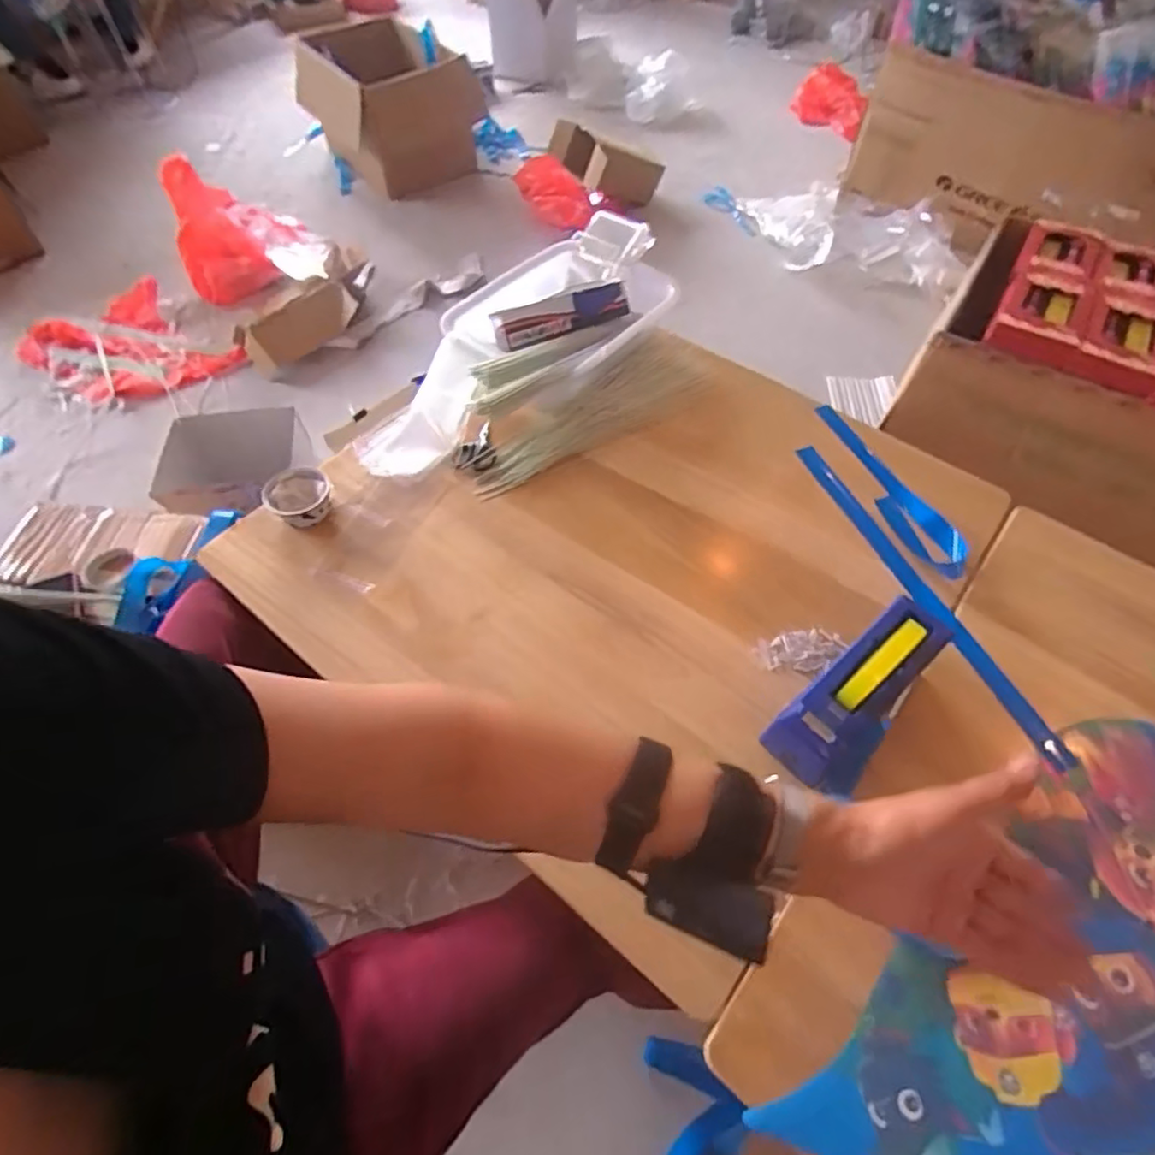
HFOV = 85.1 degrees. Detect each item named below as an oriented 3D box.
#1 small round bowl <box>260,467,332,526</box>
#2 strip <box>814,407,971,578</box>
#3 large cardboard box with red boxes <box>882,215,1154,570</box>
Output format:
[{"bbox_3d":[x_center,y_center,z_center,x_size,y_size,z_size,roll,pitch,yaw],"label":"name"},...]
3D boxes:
[{"bbox_3d":[-0.371,-0.107,0.837,0.082,0.034,0.080,1,55,-1],"label":"small round bowl"},{"bbox_3d":[0.440,-0.137,0.884,0.069,0.020,0.331,-10,56,-8],"label":"strip"},{"bbox_3d":[0.875,-0.292,0.960,0.568,0.233,0.448,34,61,20],"label":"large cardboard box with red boxes"}]

